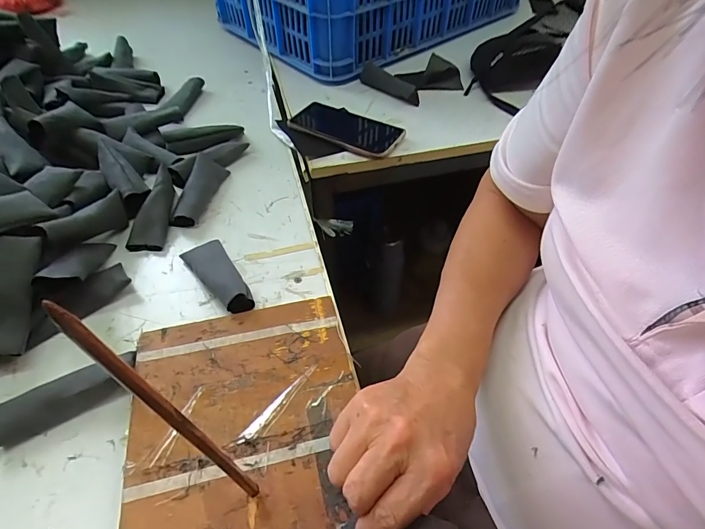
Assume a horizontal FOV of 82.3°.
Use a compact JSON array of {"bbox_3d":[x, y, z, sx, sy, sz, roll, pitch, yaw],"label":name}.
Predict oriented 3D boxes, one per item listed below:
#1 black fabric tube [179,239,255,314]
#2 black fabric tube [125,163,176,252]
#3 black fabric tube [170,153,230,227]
[{"bbox_3d":[-0.136,0.010,0.403,0.039,0.028,0.103,-27,54,-21],"label":"black fabric tube"},{"bbox_3d":[-0.222,-0.066,0.459,0.032,0.022,0.110,5,69,4],"label":"black fabric tube"},{"bbox_3d":[-0.182,-0.092,0.482,0.034,0.034,0.102,7,50,5],"label":"black fabric tube"}]

